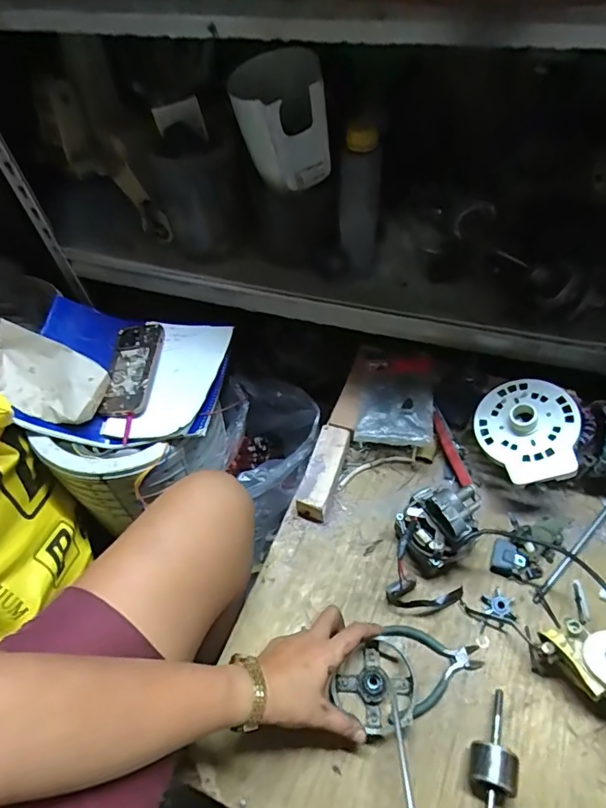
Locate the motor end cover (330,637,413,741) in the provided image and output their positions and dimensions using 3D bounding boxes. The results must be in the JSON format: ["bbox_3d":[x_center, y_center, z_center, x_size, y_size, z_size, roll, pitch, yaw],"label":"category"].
[{"bbox_3d":[0.075,0.292,0.491,0.079,0.022,0.078,-18,54,-9],"label":"motor end cover"}]

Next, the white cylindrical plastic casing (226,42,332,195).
[{"bbox_3d":[-0.028,-0.373,0.639,0.114,0.147,0.113,-2,53,3],"label":"white cylindrical plastic casing"}]

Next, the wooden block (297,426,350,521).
[{"bbox_3d":[0.029,0.091,0.641,0.040,0.040,0.122,14,56,15],"label":"wooden block"}]

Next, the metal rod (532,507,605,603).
[{"bbox_3d":[0.332,0.174,0.576,0.176,0.012,0.009,-37,59,-21],"label":"metal rod"}]

